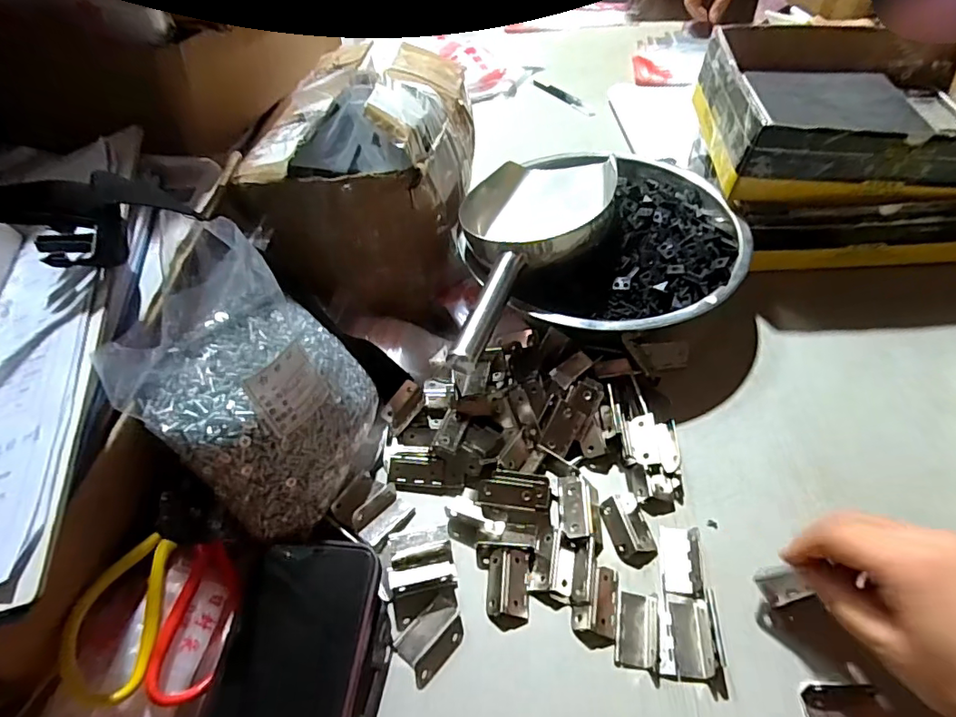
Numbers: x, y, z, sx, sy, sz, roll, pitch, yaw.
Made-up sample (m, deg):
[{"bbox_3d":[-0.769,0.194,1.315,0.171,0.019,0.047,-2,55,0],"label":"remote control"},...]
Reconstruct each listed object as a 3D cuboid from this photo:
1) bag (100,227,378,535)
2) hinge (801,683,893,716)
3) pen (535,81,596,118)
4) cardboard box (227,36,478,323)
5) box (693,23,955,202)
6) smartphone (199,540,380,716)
[{"bbox_3d":[-0.150,0.019,0.362,0.133,0.123,0.129,24,56,21],"label":"bag"},{"bbox_3d":[0.208,0.197,0.301,0.045,0.009,0.026,-1,50,2],"label":"hinge"},{"bbox_3d":[0.125,-0.380,0.787,0.020,0.005,0.126,-30,55,-20],"label":"pen"},{"bbox_3d":[-0.090,-0.166,0.494,0.156,0.172,0.235,4,51,7],"label":"cardboard box"},{"bbox_3d":[0.349,-0.233,0.503,0.255,0.071,0.192,1,51,4],"label":"box"},{"bbox_3d":[-0.109,0.182,0.301,0.081,0.009,0.156,0,53,9],"label":"smartphone"}]

